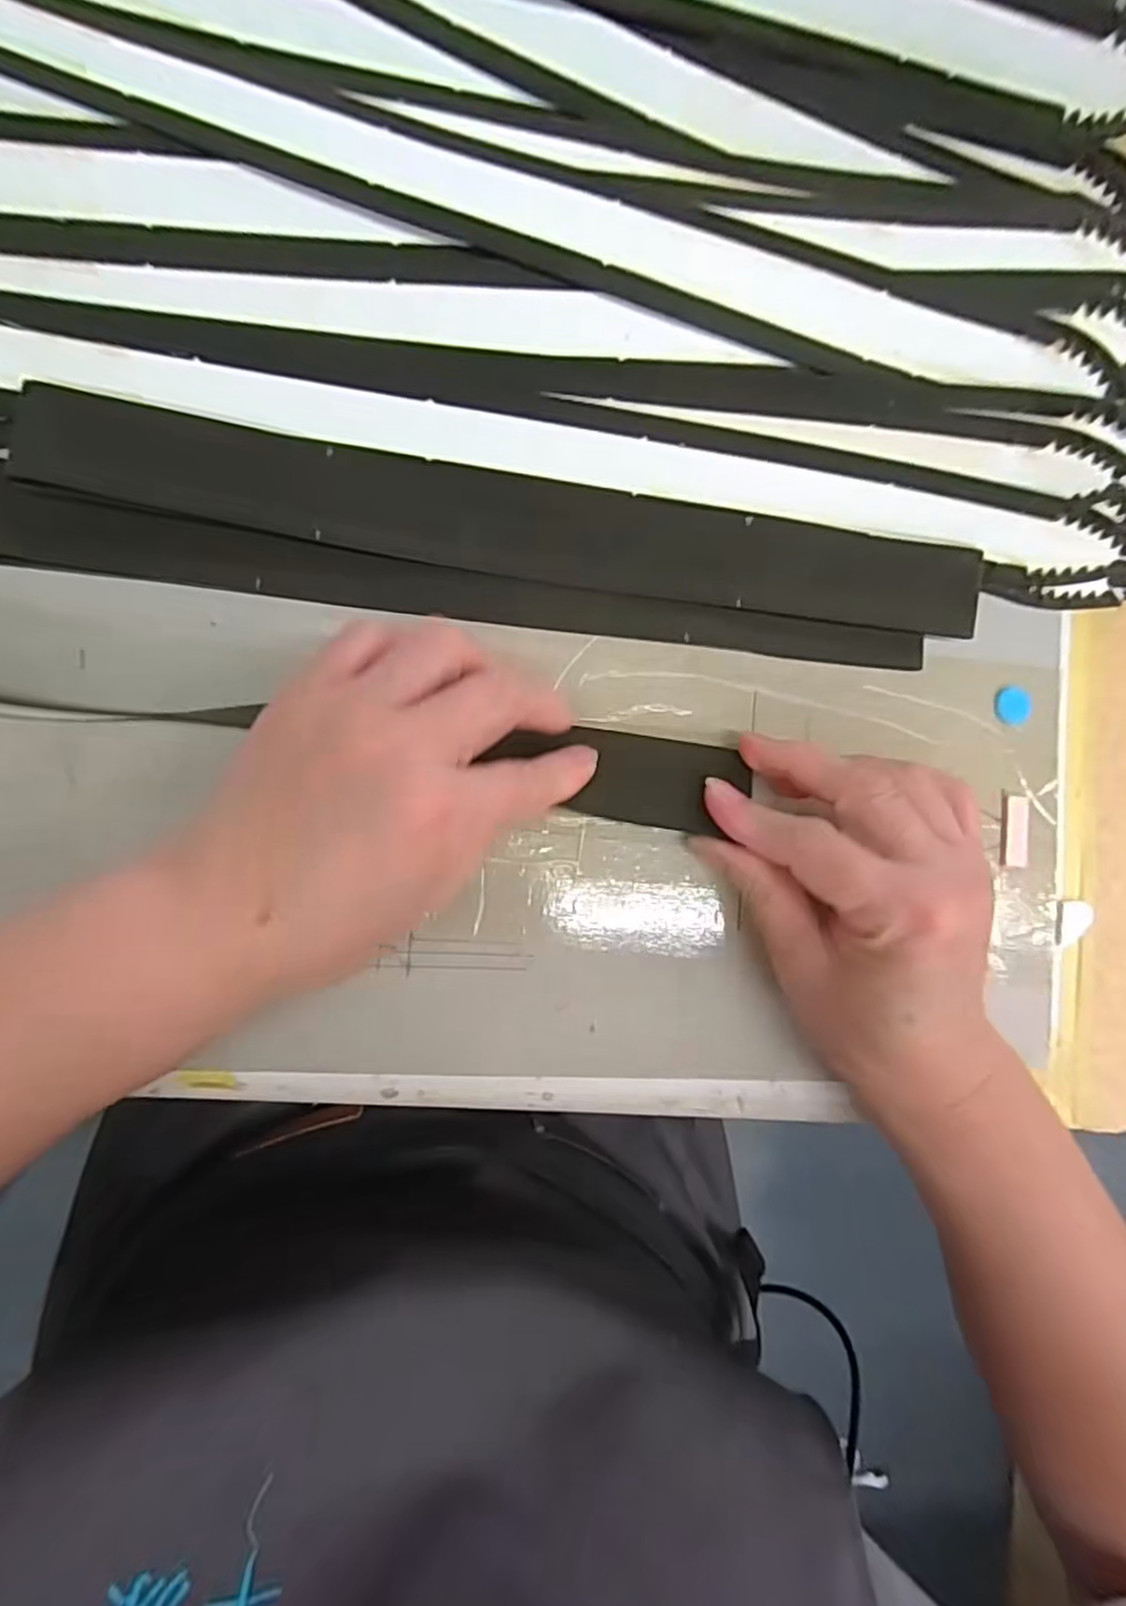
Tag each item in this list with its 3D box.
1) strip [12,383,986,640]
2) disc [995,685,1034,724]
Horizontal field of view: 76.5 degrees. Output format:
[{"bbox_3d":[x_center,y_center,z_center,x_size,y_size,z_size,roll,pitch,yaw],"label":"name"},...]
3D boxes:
[{"bbox_3d":[-0.006,-0.106,0.271,0.352,0.011,0.037,6,87,-8],"label":"strip"},{"bbox_3d":[0.193,-0.042,0.305,0.016,0.004,0.017,0,87,-9],"label":"disc"}]

